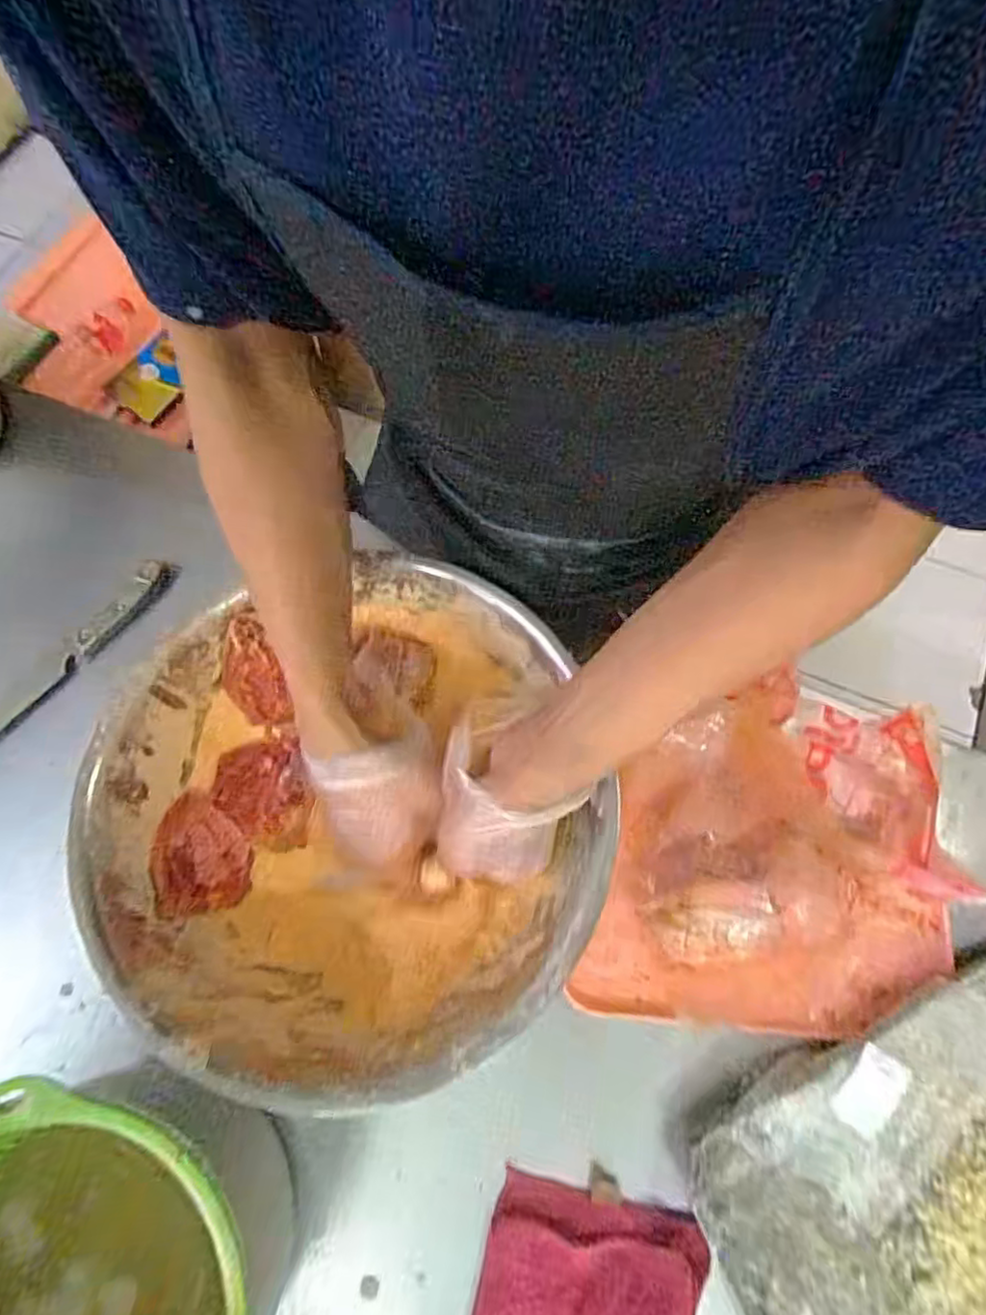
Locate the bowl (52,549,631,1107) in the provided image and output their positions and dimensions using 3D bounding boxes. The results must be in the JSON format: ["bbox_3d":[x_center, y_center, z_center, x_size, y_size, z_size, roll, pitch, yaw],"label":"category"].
[{"bbox_3d":[-0.094,0.112,0.479,0.333,0.135,0.337,0,70,0],"label":"bowl"}]

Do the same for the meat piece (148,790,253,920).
[{"bbox_3d":[-0.221,0.147,0.487,0.057,0.046,0.090,-4,70,-1],"label":"meat piece"}]

